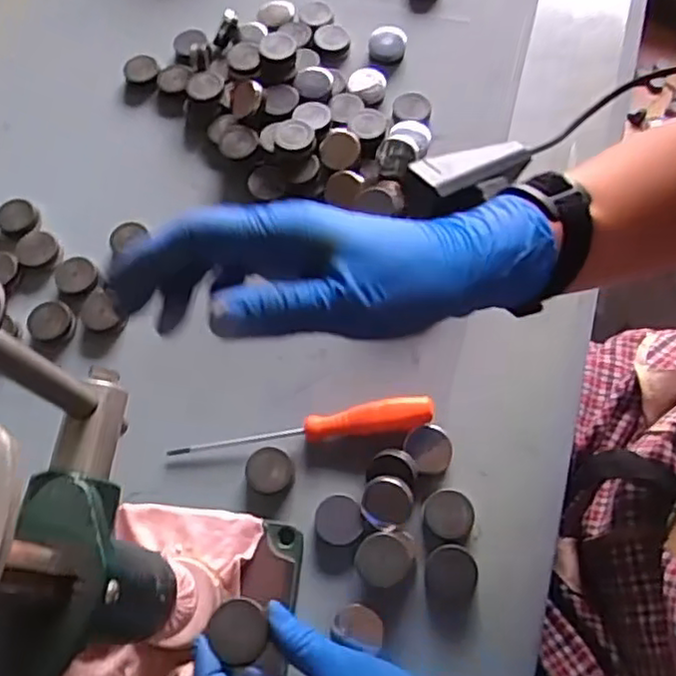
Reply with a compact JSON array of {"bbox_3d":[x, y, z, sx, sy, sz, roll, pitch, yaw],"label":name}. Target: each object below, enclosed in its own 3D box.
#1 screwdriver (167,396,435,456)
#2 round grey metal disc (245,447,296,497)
[{"bbox_3d":[-0.025,0.067,0.471,0.184,0.019,0.021,-10,67,-3],"label":"screwdriver"},{"bbox_3d":[-0.047,0.091,0.459,0.031,0.007,0.032,-1,67,1],"label":"round grey metal disc"}]

